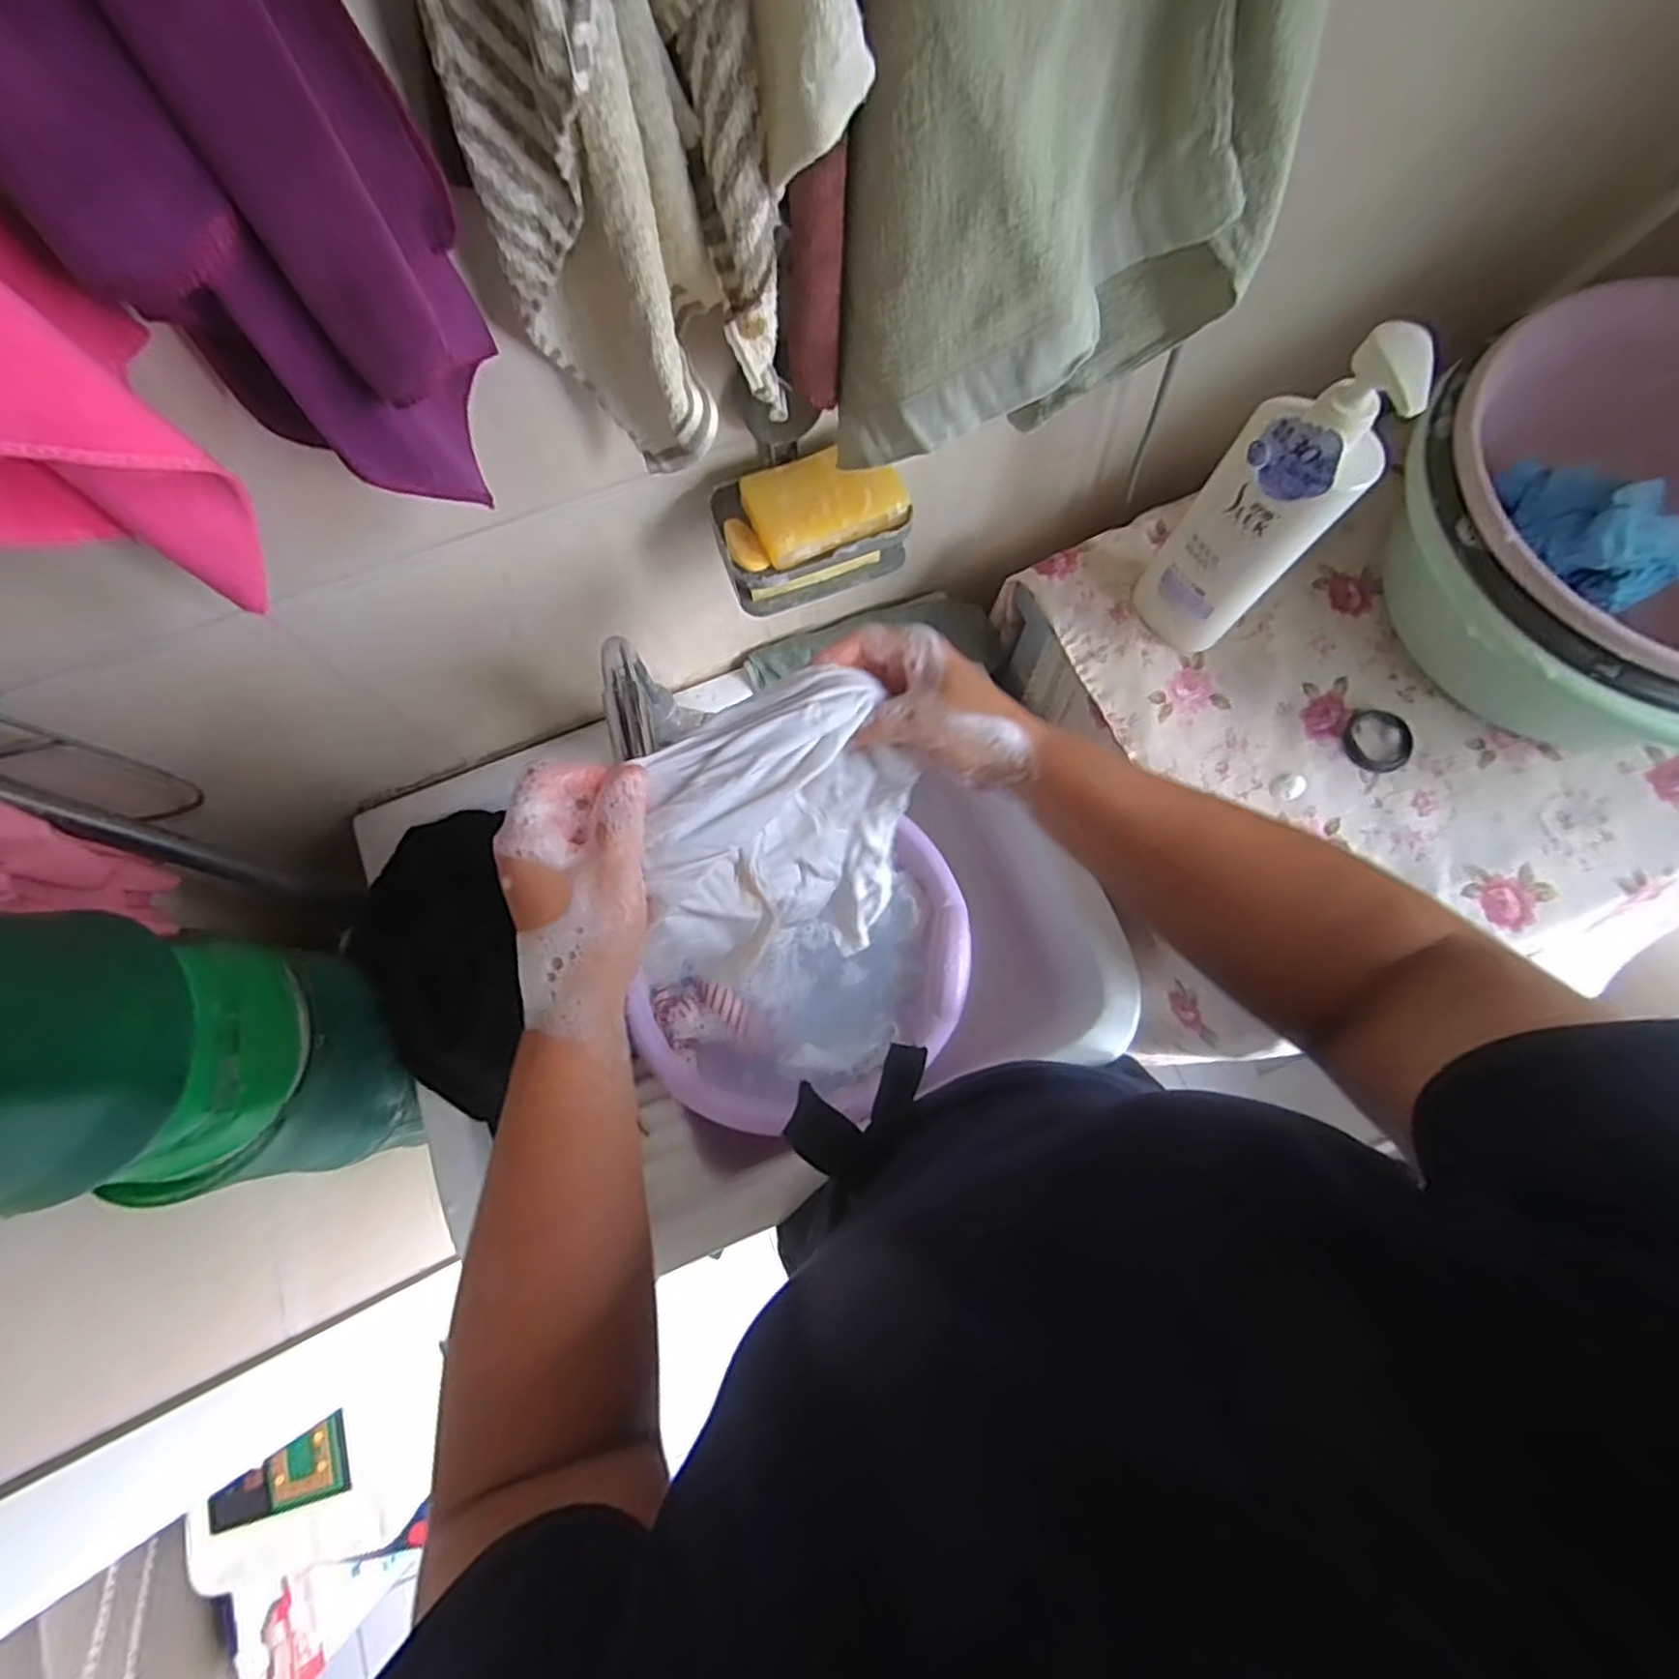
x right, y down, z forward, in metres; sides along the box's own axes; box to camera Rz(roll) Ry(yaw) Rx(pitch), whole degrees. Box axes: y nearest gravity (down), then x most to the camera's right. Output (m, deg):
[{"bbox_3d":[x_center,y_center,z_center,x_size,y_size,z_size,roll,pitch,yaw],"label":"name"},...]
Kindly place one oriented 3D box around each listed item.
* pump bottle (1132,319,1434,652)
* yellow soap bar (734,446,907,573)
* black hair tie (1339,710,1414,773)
[{"bbox_3d":[0.299,-0.234,0.523,0.051,0.267,0.088,-31,77,-7],"label":"pump bottle"},{"bbox_3d":[-0.010,-0.234,0.501,0.103,0.023,0.064,-20,74,-4],"label":"yellow soap bar"},{"bbox_3d":[0.460,-0.086,0.621,0.054,0.009,0.057,0,75,1],"label":"black hair tie"}]

